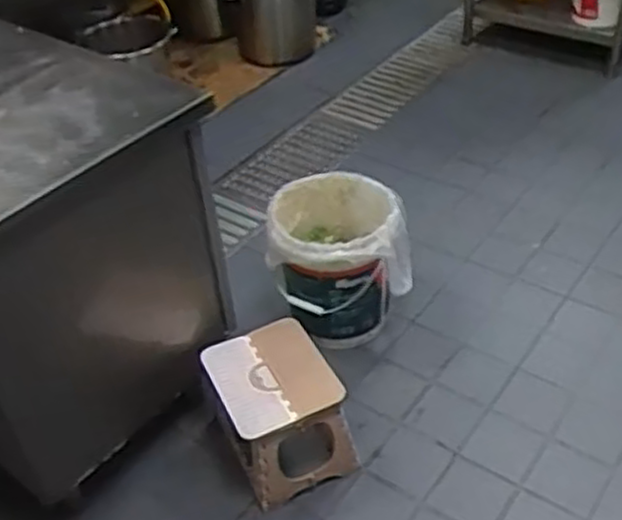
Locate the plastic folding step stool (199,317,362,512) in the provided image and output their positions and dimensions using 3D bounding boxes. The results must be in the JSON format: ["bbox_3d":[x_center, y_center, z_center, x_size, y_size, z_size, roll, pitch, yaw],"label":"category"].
[{"bbox_3d":[-0.068,0.335,1.691,0.237,0.268,0.273,-21,43,-17],"label":"plastic folding step stool"}]

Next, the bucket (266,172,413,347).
[{"bbox_3d":[0.074,0.009,1.968,0.335,0.342,0.284,-4,40,2],"label":"bucket"}]

